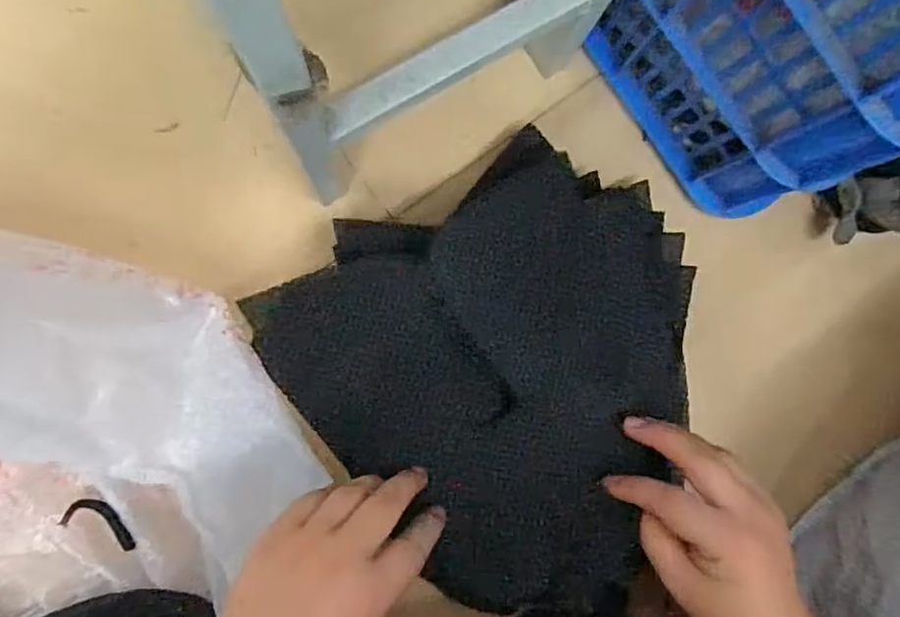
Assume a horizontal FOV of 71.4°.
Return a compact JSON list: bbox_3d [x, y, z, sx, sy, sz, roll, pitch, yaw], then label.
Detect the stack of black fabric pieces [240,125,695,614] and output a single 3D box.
[{"bbox_3d":[0.053,0.041,0.437,0.270,0.046,0.276,-37,91,-12],"label":"stack of black fabric pieces"}]

